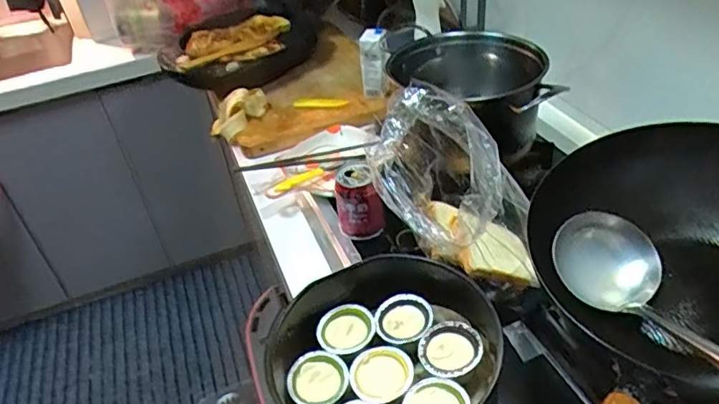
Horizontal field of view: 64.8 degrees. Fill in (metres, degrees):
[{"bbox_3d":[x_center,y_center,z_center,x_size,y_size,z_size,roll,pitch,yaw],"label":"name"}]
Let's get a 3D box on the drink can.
[{"bbox_3d":[-0.002,0.000,0.794,0.060,0.098,0.060,-10,35,-3],"label":"drink can"}]

